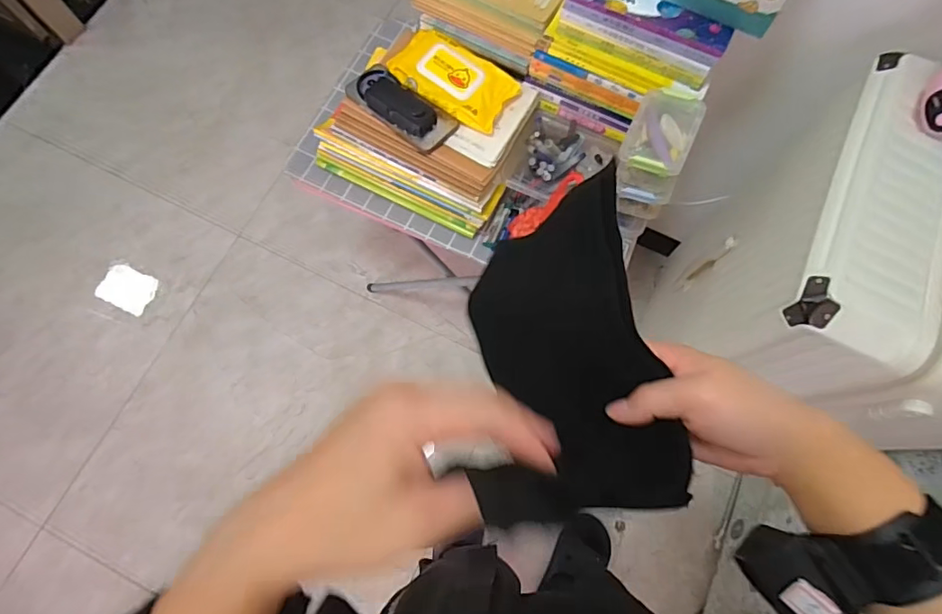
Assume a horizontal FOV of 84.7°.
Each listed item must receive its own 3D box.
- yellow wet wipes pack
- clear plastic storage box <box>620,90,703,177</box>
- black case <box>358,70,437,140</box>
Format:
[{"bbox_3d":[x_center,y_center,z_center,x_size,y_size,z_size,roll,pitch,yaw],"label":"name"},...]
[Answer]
[{"bbox_3d":[-0.027,-0.353,0.795,0.187,0.021,0.110,32,75,9],"label":"yellow wet wipes pack"},{"bbox_3d":[0.252,-0.225,0.693,0.084,0.047,0.123,22,74,6],"label":"clear plastic storage box"},{"bbox_3d":[-0.113,-0.312,0.780,0.141,0.020,0.063,39,76,11],"label":"black case"}]

